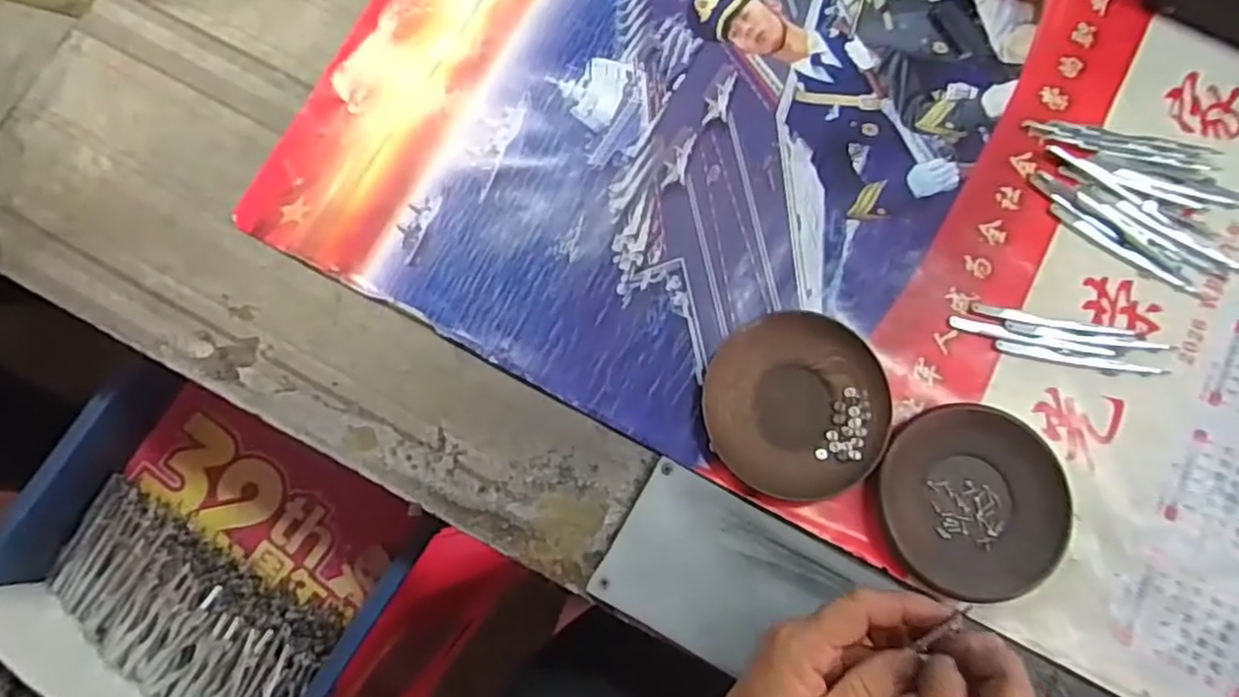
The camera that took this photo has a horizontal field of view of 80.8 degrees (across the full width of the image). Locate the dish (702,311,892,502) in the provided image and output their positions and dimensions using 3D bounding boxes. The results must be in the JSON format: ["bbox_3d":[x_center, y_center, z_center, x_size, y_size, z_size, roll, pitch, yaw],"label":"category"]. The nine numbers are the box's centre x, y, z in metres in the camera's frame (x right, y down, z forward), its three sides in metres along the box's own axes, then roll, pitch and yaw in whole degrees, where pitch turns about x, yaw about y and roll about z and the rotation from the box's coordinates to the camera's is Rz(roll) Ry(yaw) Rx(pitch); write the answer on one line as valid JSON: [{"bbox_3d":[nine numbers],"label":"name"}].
[{"bbox_3d":[0.110,0.035,0.455,0.109,0.017,0.111,0,80,2],"label":"dish"}]

